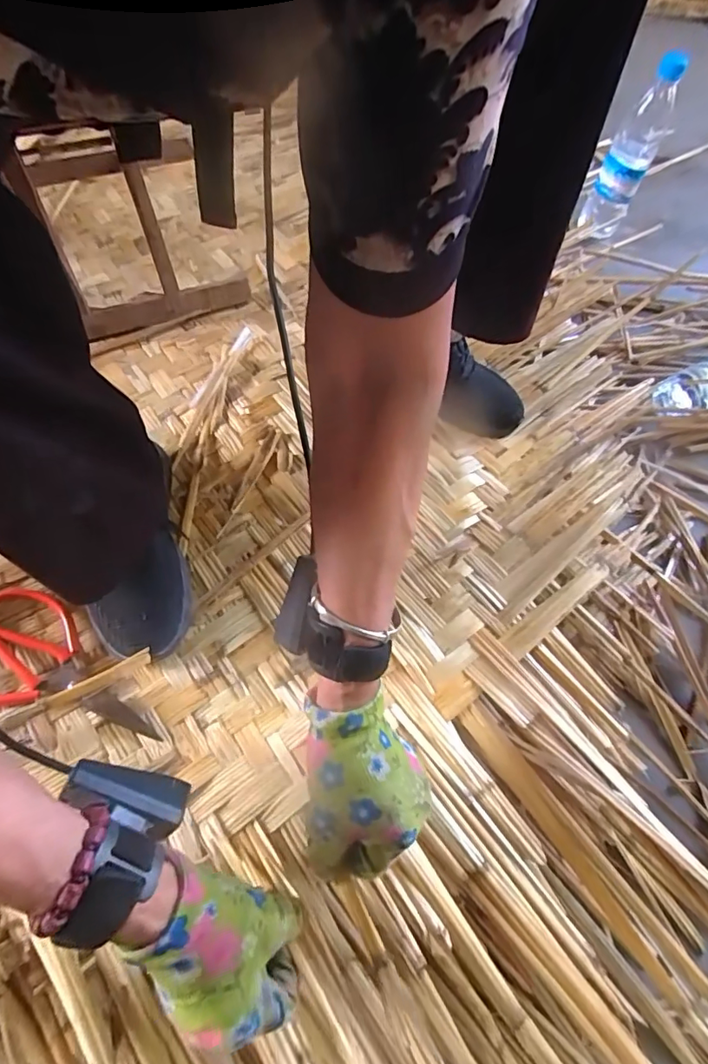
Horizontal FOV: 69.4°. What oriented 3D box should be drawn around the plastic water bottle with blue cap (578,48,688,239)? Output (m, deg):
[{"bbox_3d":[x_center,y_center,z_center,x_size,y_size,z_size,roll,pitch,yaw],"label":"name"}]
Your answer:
[{"bbox_3d":[0.404,-0.546,0.761,0.066,0.229,0.063,25,62,10],"label":"plastic water bottle with blue cap"}]

